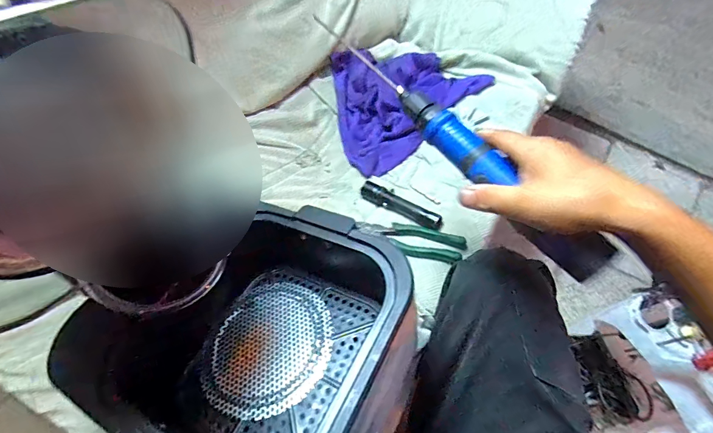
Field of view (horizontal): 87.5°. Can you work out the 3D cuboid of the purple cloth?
[{"bbox_3d":[0.062,-0.243,0.725,0.280,0.034,0.242,-41,76,0],"label":"purple cloth"}]

